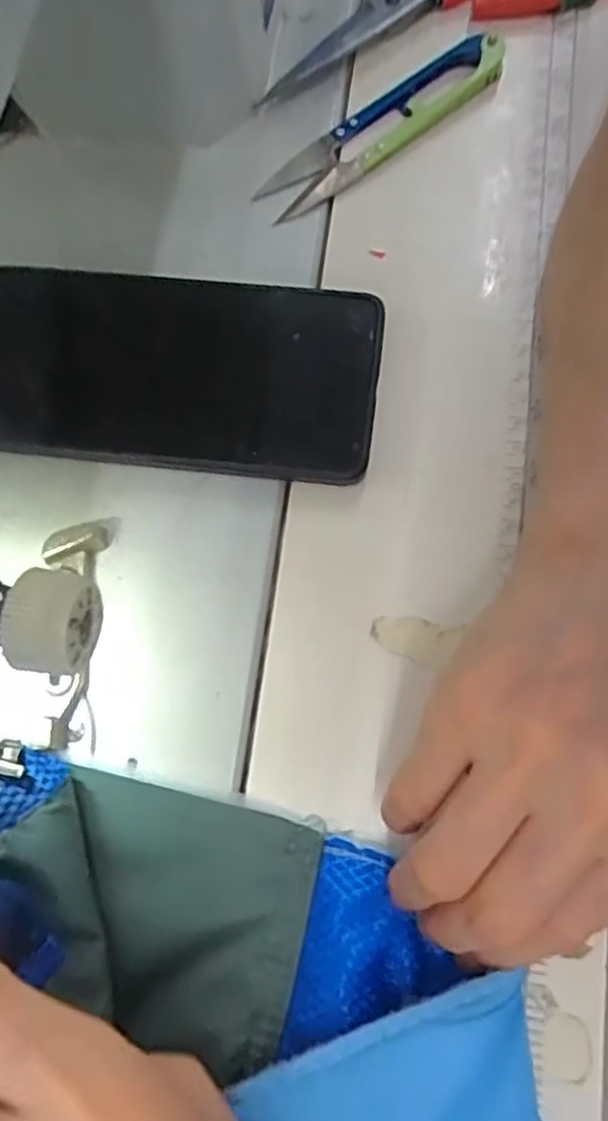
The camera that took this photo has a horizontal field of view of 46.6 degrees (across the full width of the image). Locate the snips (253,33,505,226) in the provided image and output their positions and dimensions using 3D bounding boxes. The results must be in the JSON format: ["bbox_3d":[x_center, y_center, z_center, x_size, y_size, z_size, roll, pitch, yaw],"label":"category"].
[{"bbox_3d":[0.035,-0.186,0.301,0.121,0.013,0.029,-36,76,-6],"label":"snips"}]

